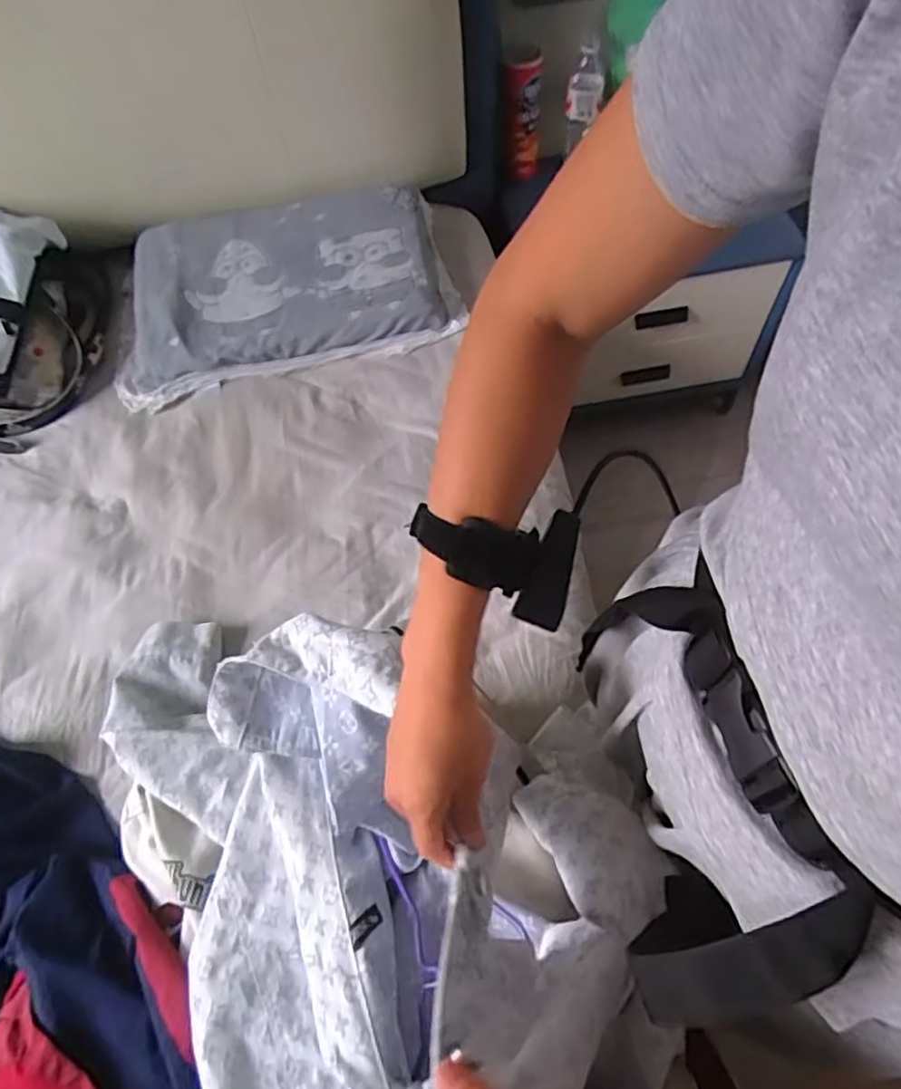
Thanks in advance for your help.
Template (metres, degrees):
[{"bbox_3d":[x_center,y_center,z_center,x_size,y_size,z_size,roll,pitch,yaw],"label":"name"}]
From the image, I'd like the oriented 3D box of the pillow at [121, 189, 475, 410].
[{"bbox_3d":[-0.288,-0.438,1.120,0.560,0.136,0.301,-11,61,-2],"label":"pillow"}]

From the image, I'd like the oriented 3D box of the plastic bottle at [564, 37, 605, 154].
[{"bbox_3d":[0.243,-0.819,1.218,0.064,0.169,0.048,14,63,12],"label":"plastic bottle"}]

